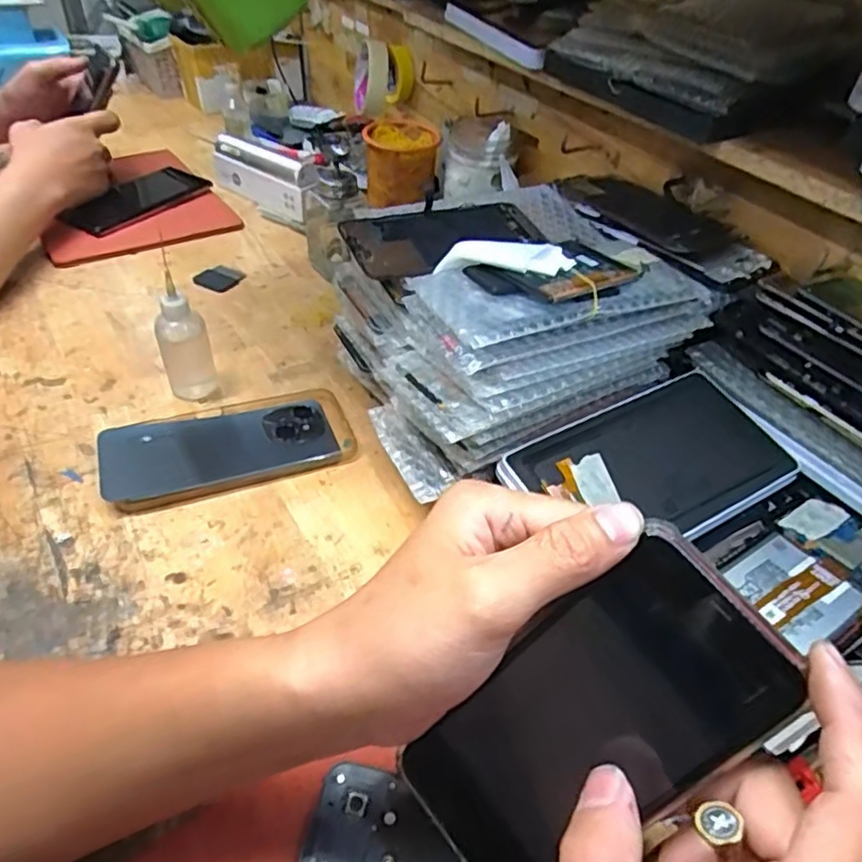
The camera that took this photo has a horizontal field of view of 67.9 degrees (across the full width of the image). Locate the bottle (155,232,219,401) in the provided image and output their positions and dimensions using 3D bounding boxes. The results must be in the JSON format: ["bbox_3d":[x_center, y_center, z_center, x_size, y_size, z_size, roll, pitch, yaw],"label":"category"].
[{"bbox_3d":[-0.196,-0.082,0.498,0.038,0.109,0.043,-15,47,-20],"label":"bottle"}]

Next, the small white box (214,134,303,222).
[{"bbox_3d":[-0.208,-0.306,0.778,0.145,0.068,0.024,28,48,23],"label":"small white box"}]

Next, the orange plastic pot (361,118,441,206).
[{"bbox_3d":[-0.034,-0.315,0.747,0.080,0.077,0.087,3,43,-2],"label":"orange plastic pot"}]

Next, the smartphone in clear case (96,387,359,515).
[{"bbox_3d":[-0.149,0.006,0.476,0.175,0.014,0.089,-14,46,-19],"label":"smartphone in clear case"}]

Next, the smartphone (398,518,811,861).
[{"bbox_3d":[0.057,0.109,0.238,0.071,0.151,0.013,47,20,17],"label":"smartphone"}]

